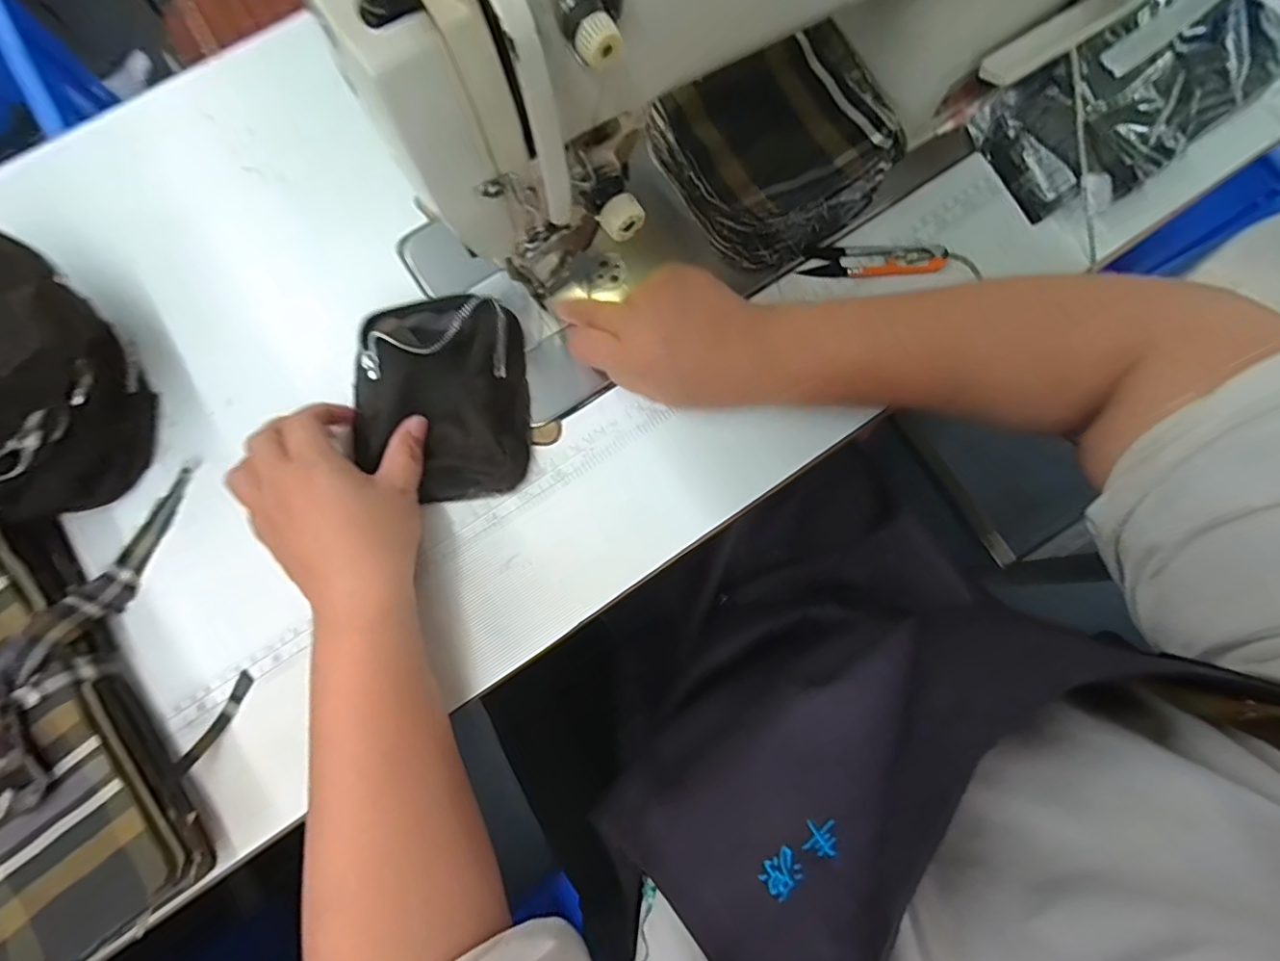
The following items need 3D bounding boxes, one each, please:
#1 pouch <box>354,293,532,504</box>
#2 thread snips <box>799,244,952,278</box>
[{"bbox_3d":[-0.133,-0.059,0.377,0.113,0.034,0.139,-5,78,-2],"label":"pouch"},{"bbox_3d":[0.163,-0.154,0.400,0.099,0.011,0.027,-1,78,-1],"label":"thread snips"}]

